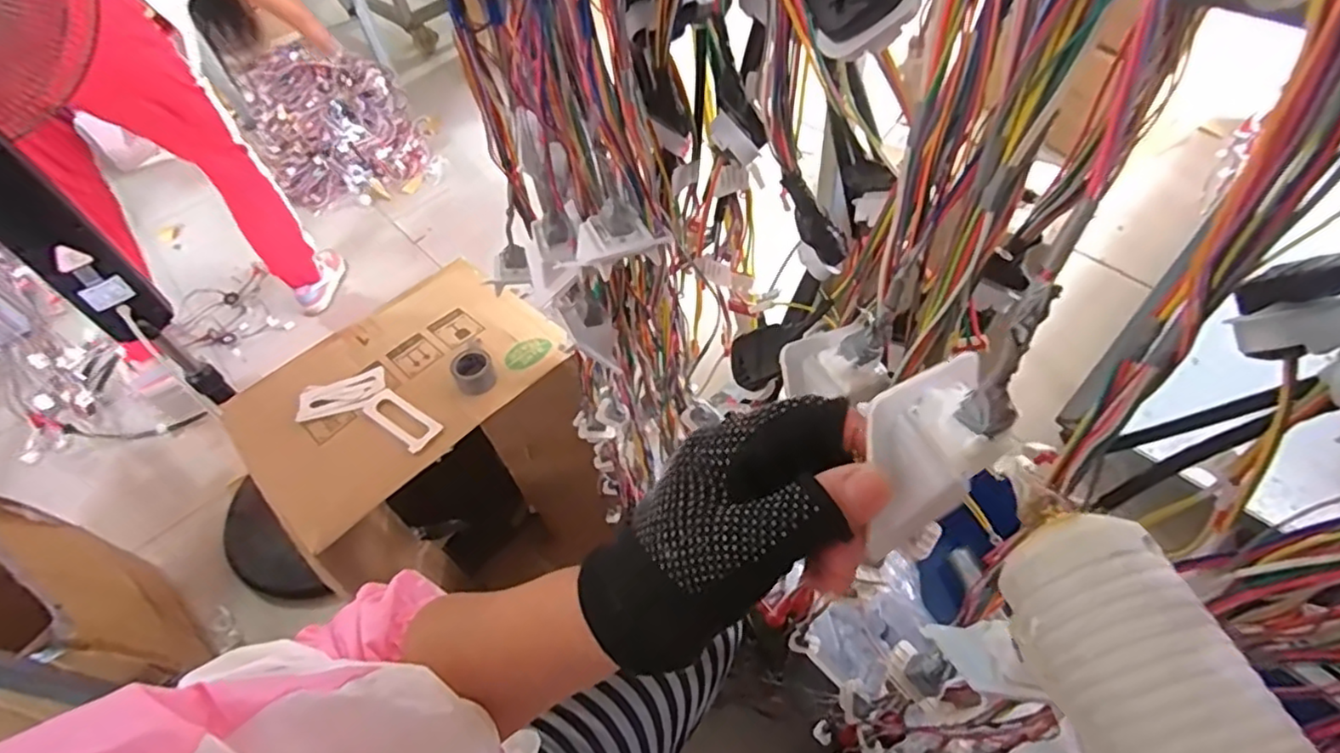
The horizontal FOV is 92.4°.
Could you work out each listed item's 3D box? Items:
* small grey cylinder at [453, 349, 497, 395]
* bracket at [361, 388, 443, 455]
[{"bbox_3d":[-0.238,-0.005,0.783,0.047,0.030,0.053,-24,54,-12],"label":"small grey cylinder"},{"bbox_3d":[-0.315,0.050,0.754,0.102,0.011,0.043,30,61,25],"label":"bracket"}]

